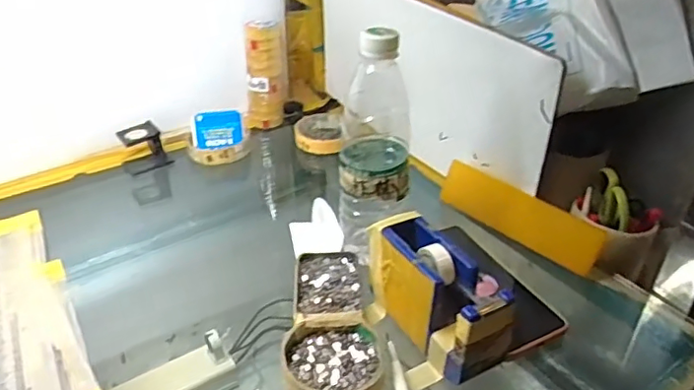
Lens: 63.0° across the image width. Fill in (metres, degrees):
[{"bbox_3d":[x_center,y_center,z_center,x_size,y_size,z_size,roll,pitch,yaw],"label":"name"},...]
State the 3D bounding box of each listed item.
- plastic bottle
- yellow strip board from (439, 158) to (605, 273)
[{"bbox_3d":[0.026,-0.044,0.518,0.066,0.206,0.076,-5,34,-9],"label":"plastic bottle"},{"bbox_3d":[0.181,0.020,0.605,0.017,0.052,0.181,-26,41,-34],"label":"yellow strip board"}]

